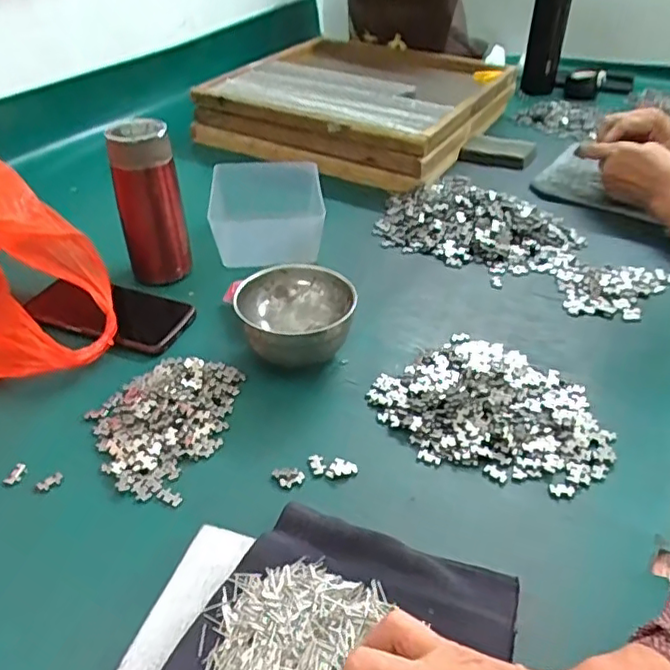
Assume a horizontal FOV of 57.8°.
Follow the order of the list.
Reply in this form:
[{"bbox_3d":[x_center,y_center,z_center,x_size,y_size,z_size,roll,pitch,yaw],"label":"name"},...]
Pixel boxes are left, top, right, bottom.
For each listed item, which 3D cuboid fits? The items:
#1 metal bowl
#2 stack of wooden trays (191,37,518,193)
[{"bbox_3d":[-0.038,-0.011,0.559,0.103,0.064,0.102,1,38,-1],"label":"metal bowl"},{"bbox_3d":[0.059,-0.387,1.000,0.407,0.101,0.429,24,44,25],"label":"stack of wooden trays"}]

